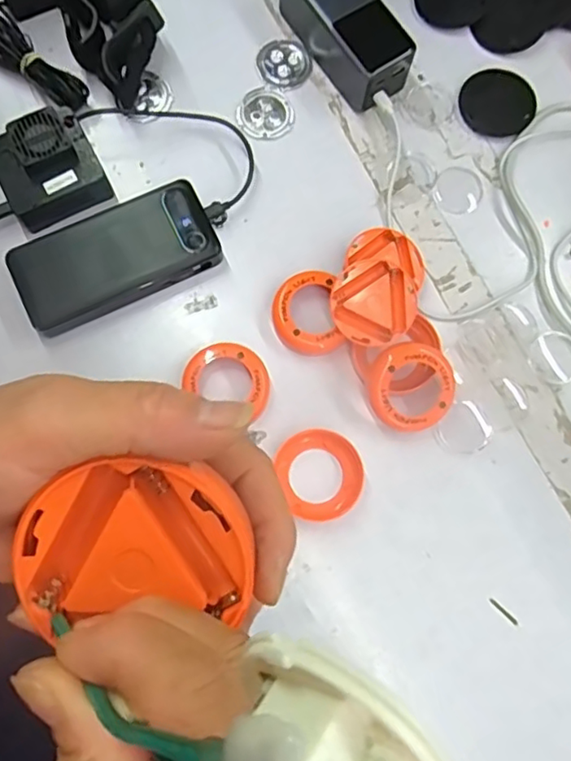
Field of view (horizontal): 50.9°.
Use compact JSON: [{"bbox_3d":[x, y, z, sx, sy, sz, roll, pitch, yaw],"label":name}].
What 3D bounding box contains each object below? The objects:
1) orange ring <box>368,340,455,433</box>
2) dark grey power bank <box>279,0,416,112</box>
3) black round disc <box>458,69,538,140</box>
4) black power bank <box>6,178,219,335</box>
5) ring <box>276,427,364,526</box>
[{"bbox_3d":[0.094,0.006,0.450,0.063,0.017,0.065,-1,95,-8],"label":"orange ring"},{"bbox_3d":[0.052,-0.305,0.514,0.056,0.053,0.138,-31,80,-7],"label":"dark grey power bank"},{"bbox_3d":[0.187,-0.245,0.525,0.063,0.004,0.066,0,78,-1],"label":"black round disc"},{"bbox_3d":[-0.132,-0.096,0.476,0.153,0.035,0.079,-28,80,-6],"label":"black power bank"},{"bbox_3d":[0.028,0.070,0.448,0.059,0.015,0.067,-21,79,-5],"label":"ring"}]

